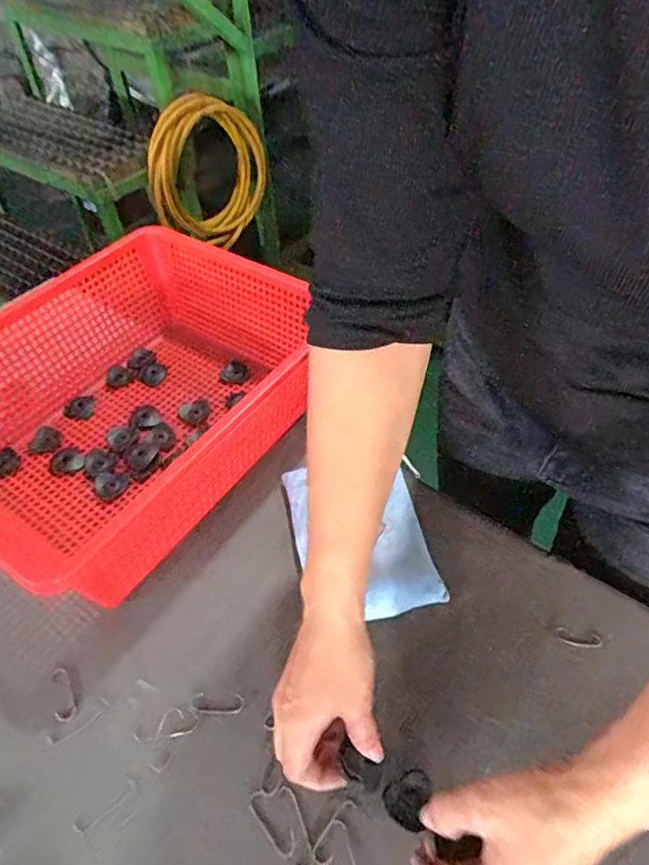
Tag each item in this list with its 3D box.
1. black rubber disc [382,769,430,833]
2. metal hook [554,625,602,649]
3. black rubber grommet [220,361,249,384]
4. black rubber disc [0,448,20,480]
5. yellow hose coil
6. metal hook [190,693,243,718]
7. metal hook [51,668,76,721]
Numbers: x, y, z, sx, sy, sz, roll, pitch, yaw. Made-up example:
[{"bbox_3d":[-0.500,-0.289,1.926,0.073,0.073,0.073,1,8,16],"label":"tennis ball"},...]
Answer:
[{"bbox_3d":[0.057,0.253,0.380,0.029,0.006,0.036,11,50,12],"label":"black rubber disc"},{"bbox_3d":[0.206,0.168,0.444,0.034,0.004,0.014,8,48,26],"label":"metal hook"},{"bbox_3d":[-0.108,-0.072,0.660,0.031,0.007,0.032,24,60,-8],"label":"black rubber grommet"},{"bbox_3d":[-0.339,0.034,0.579,0.029,0.007,0.039,11,50,11],"label":"black rubber disc"},{"bbox_3d":[-0.307,-0.698,1.465,0.084,0.355,0.377,25,54,22],"label":"yellow hose coil"},{"bbox_3d":[-0.083,0.212,0.424,0.040,0.004,0.017,-1,48,1],"label":"metal hook"},{"bbox_3d":[-0.206,0.206,0.432,0.018,0.006,0.042,-19,51,-15],"label":"metal hook"}]

